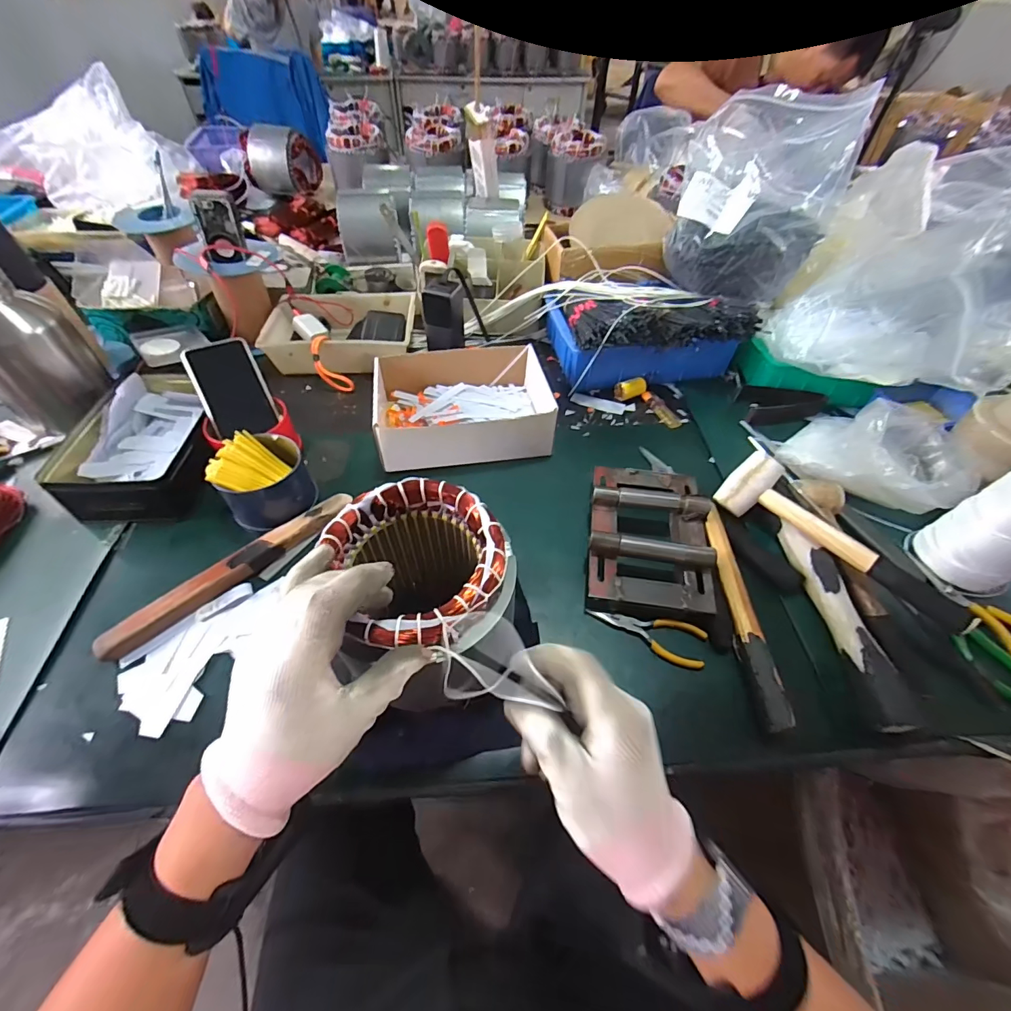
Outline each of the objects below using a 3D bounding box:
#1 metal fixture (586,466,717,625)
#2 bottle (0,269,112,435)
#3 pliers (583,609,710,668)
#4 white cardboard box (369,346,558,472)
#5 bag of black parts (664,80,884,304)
[{"bbox_3d":[0.168,0.030,0.513,0.135,0.045,0.195,10,52,6],"label":"metal fixture"},{"bbox_3d":[-0.630,-0.218,0.561,0.086,0.227,0.113,10,52,6],"label":"bottle"},{"bbox_3d":[0.150,0.133,0.464,0.118,0.012,0.046,19,54,13],"label":"pliers"},{"bbox_3d":[-0.058,-0.153,0.645,0.247,0.066,0.201,-6,52,-6],"label":"white cardboard box"},{"bbox_3d":[0.374,-0.462,0.660,0.221,0.218,0.164,19,54,13],"label":"bag of black parts"}]

